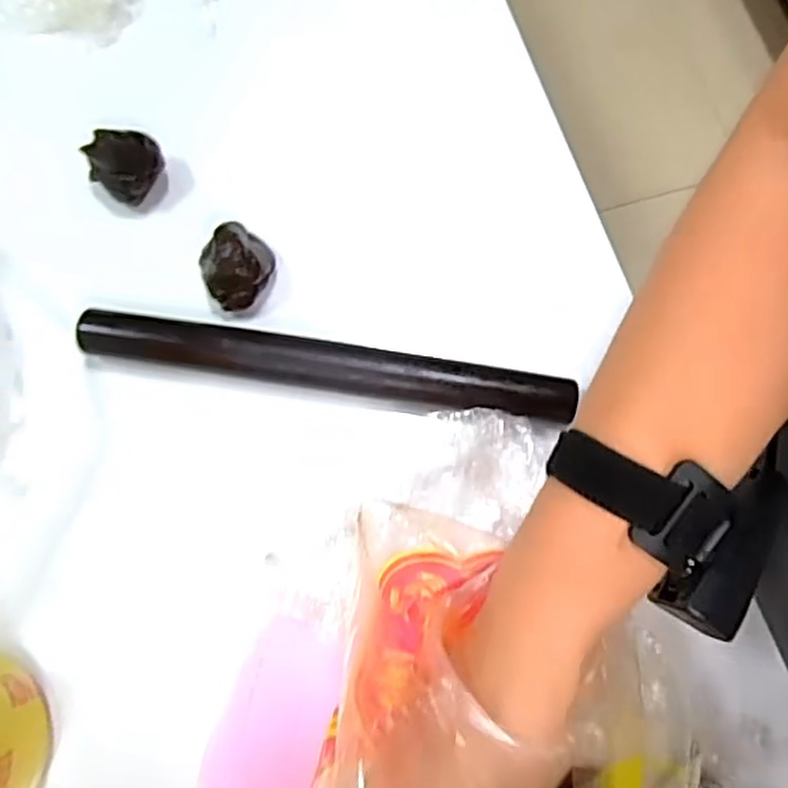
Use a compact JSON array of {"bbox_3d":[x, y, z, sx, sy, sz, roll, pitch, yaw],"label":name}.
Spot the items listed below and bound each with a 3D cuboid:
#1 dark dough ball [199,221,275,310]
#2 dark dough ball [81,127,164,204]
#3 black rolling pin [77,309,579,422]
[{"bbox_3d":[-0.087,-0.069,0.399,0.038,0.035,0.037,0,76,-1],"label":"dark dough ball"},{"bbox_3d":[-0.150,-0.127,0.409,0.039,0.039,0.032,-24,78,-7],"label":"dark dough ball"},{"bbox_3d":[-0.037,-0.013,0.394,0.262,0.025,0.028,9,76,1],"label":"black rolling pin"}]

